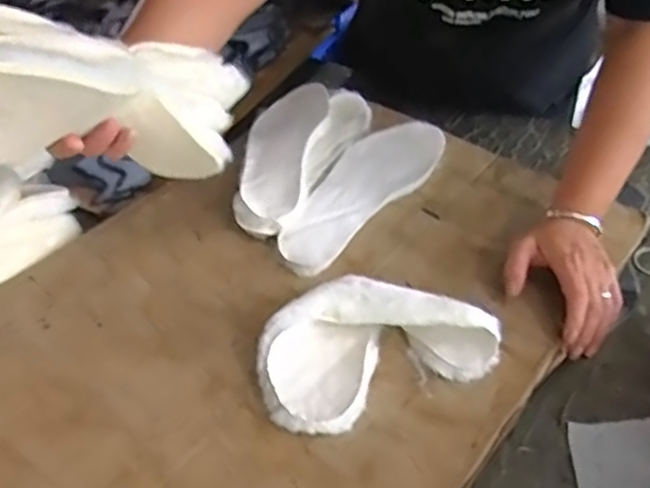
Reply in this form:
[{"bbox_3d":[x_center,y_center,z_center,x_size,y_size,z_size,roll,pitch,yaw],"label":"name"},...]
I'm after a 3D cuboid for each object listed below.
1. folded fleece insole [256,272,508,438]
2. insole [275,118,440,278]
[{"bbox_3d":[0.043,0.087,0.610,0.207,0.063,0.114,-17,46,-17],"label":"folded fleece insole"},{"bbox_3d":[0.037,-0.062,0.791,0.089,0.033,0.268,28,50,30],"label":"insole"}]

